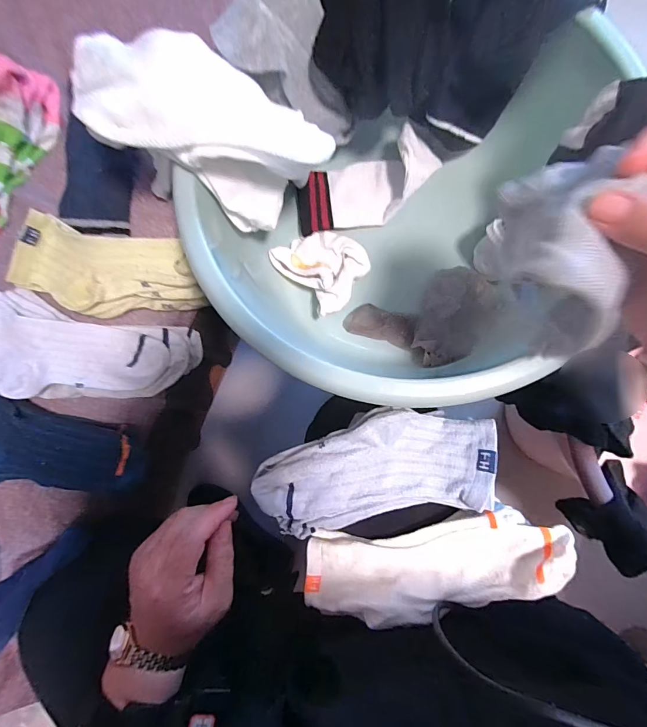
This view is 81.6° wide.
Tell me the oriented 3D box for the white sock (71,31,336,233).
[{"bbox_3d":[-0.101,-0.190,0.331,0.205,0.129,0.102,20,86,6],"label":"white sock"}]

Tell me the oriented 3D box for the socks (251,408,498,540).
[{"bbox_3d":[0.039,0.092,0.322,0.207,0.052,0.094,-16,84,3],"label":"socks"}]

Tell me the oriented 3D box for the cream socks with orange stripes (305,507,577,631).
[{"bbox_3d":[0.083,0.167,0.306,0.215,0.026,0.066,-18,83,15],"label":"cream socks with orange stripes"}]

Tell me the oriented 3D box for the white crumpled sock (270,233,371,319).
[{"bbox_3d":[0.000,-0.114,0.424,0.082,0.026,0.099,-41,83,0],"label":"white crumpled sock"}]

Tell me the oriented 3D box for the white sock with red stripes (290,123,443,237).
[{"bbox_3d":[0.049,-0.206,0.428,0.163,0.050,0.081,-13,84,3],"label":"white sock with red stripes"}]

